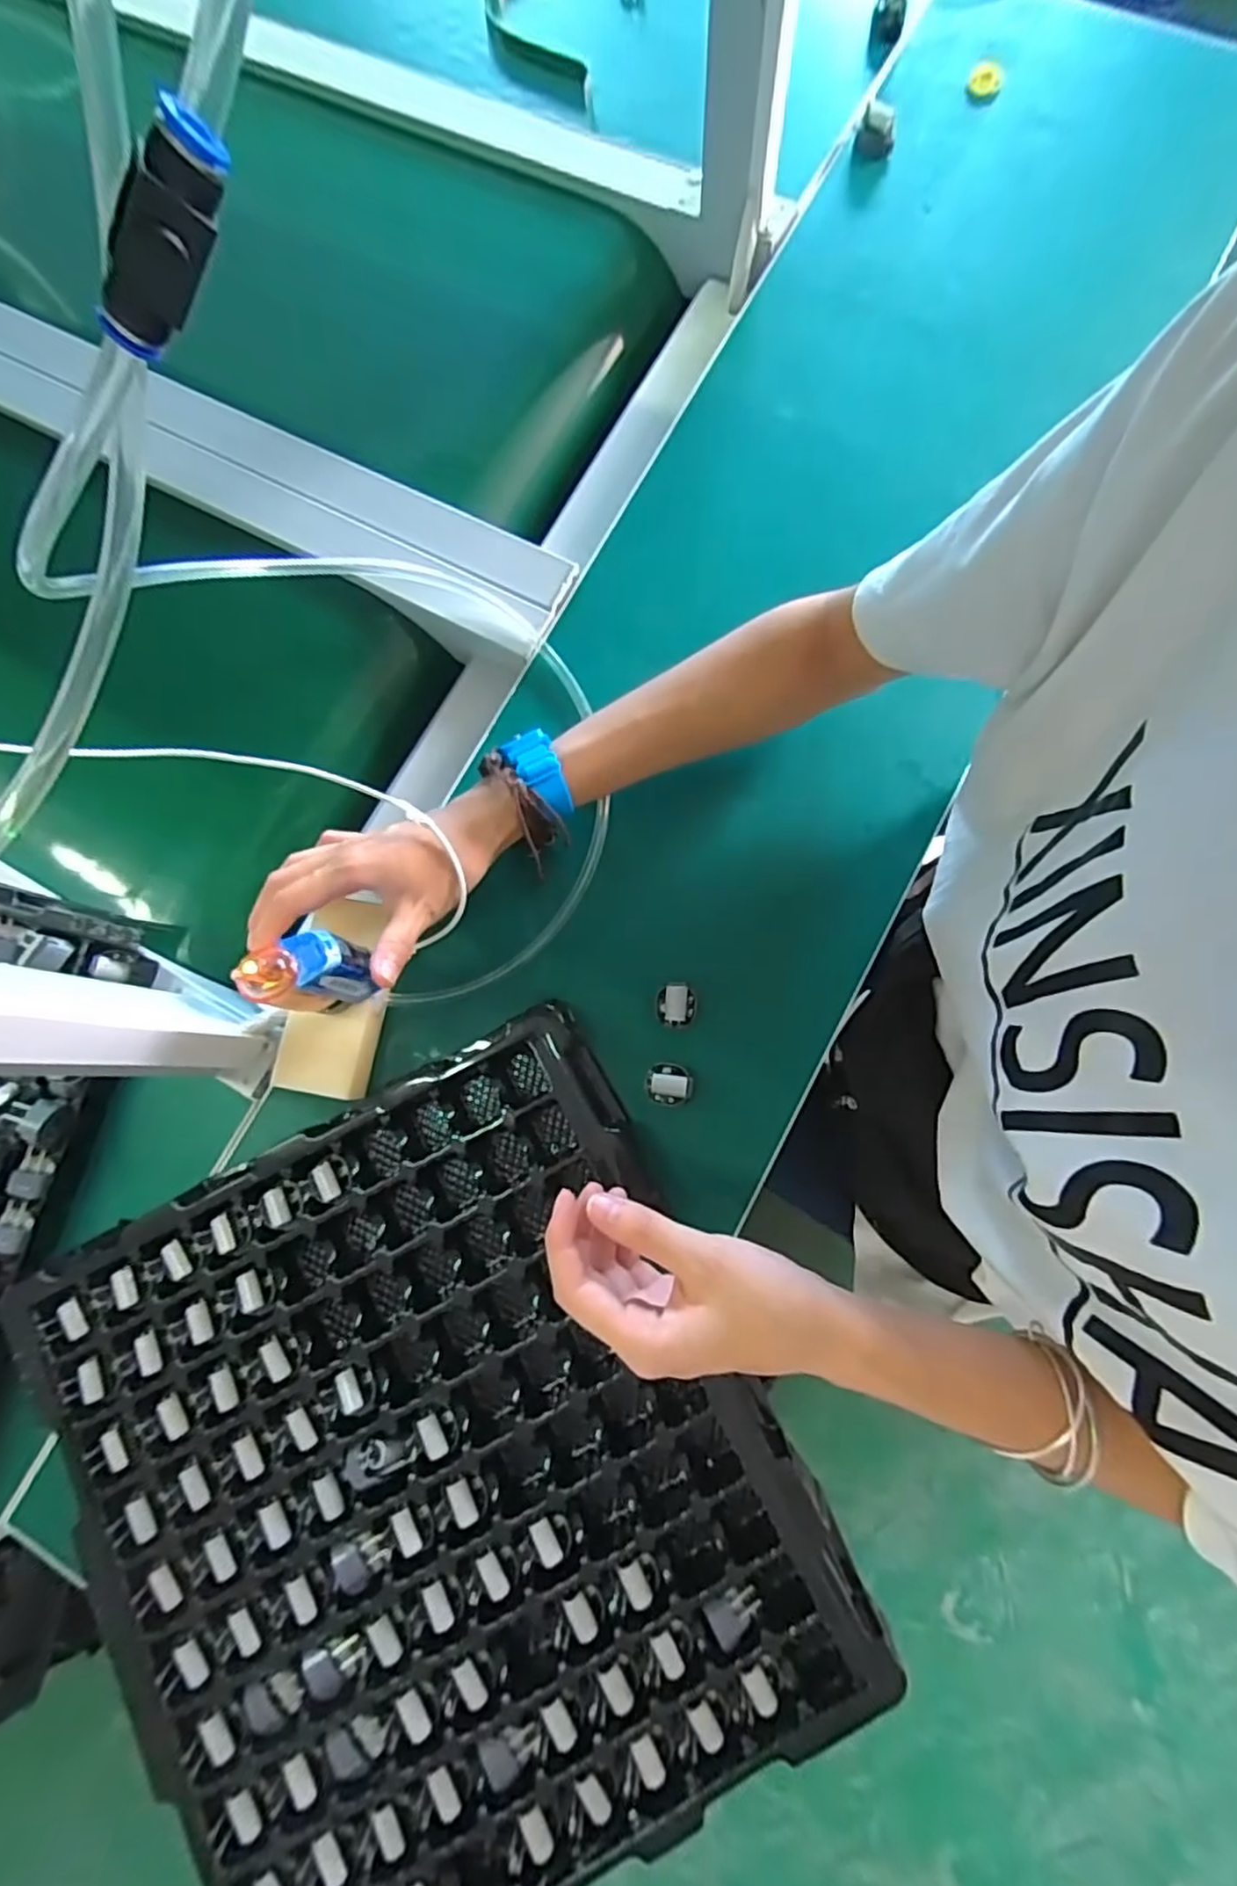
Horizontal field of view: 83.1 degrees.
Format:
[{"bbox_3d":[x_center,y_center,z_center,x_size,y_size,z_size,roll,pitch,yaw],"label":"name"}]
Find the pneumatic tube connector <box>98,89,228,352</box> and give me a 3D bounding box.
[{"bbox_3d":[-0.104,-0.158,0.157,0.048,0.015,0.010,-40,77,31],"label":"pneumatic tube connector"}]

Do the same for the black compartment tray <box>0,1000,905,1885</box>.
[{"bbox_3d":[-0.102,0.281,0.369,0.348,0.032,0.391,-26,78,-2],"label":"black compartment tray"}]

